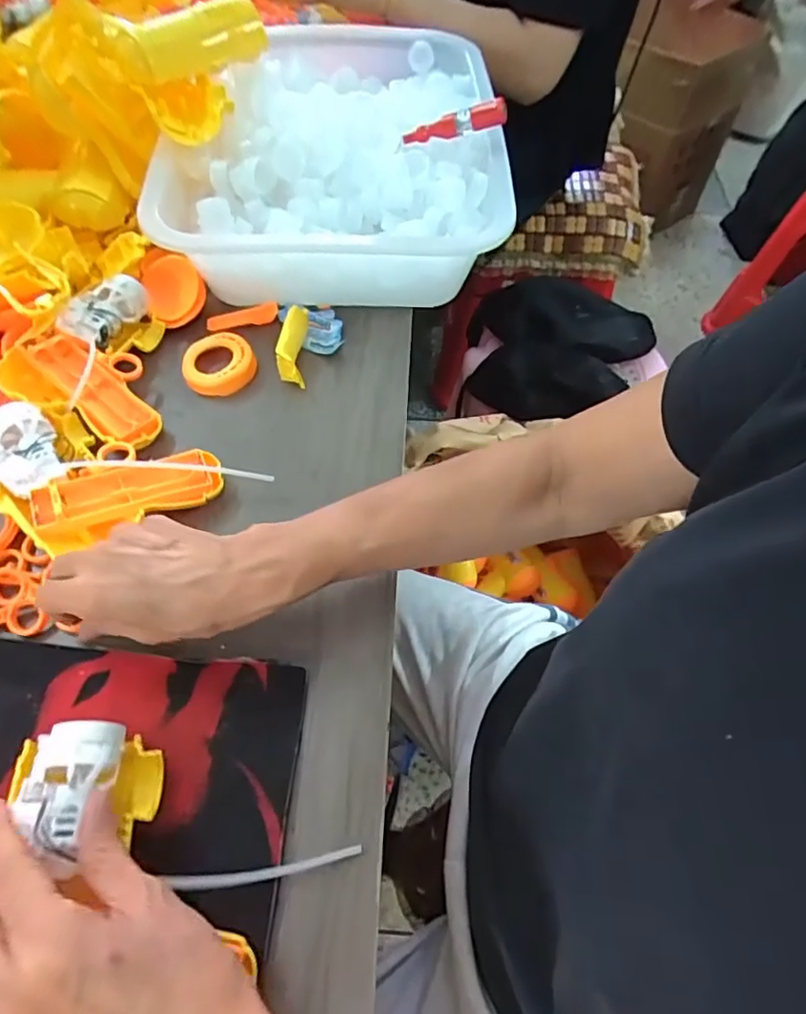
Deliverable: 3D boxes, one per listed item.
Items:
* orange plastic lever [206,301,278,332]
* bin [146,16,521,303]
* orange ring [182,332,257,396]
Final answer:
[{"bbox_3d":[-0.142,-0.168,0.513,0.062,0.012,0.016,-17,61,-12],"label":"orange plastic lever"},{"bbox_3d":[-0.055,-0.344,0.566,0.280,0.109,0.377,0,59,-2],"label":"bin"},{"bbox_3d":[-0.153,-0.121,0.480,0.057,0.014,0.060,1,59,-1],"label":"orange ring"}]

